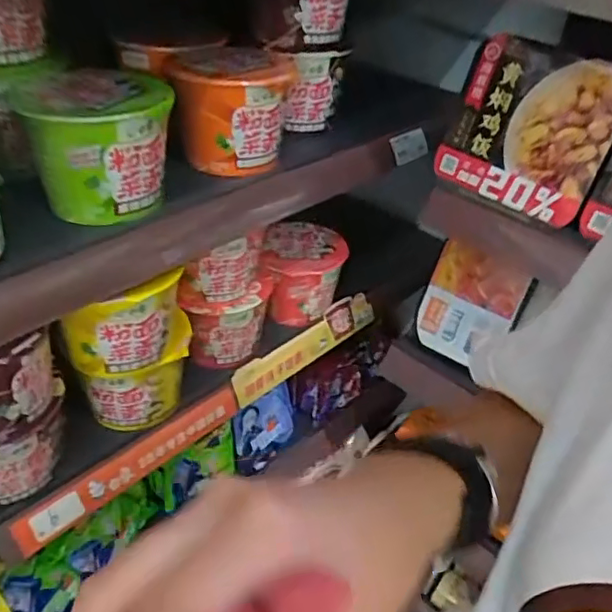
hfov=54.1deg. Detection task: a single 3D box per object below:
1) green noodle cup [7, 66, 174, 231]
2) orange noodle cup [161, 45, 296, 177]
[{"bbox_3d":[-0.200,-0.154,0.585,0.132,0.112,0.130,4,37,-3],"label":"green noodle cup"},{"bbox_3d":[-0.086,-0.222,0.686,0.134,0.121,0.112,1,37,-7],"label":"orange noodle cup"}]

